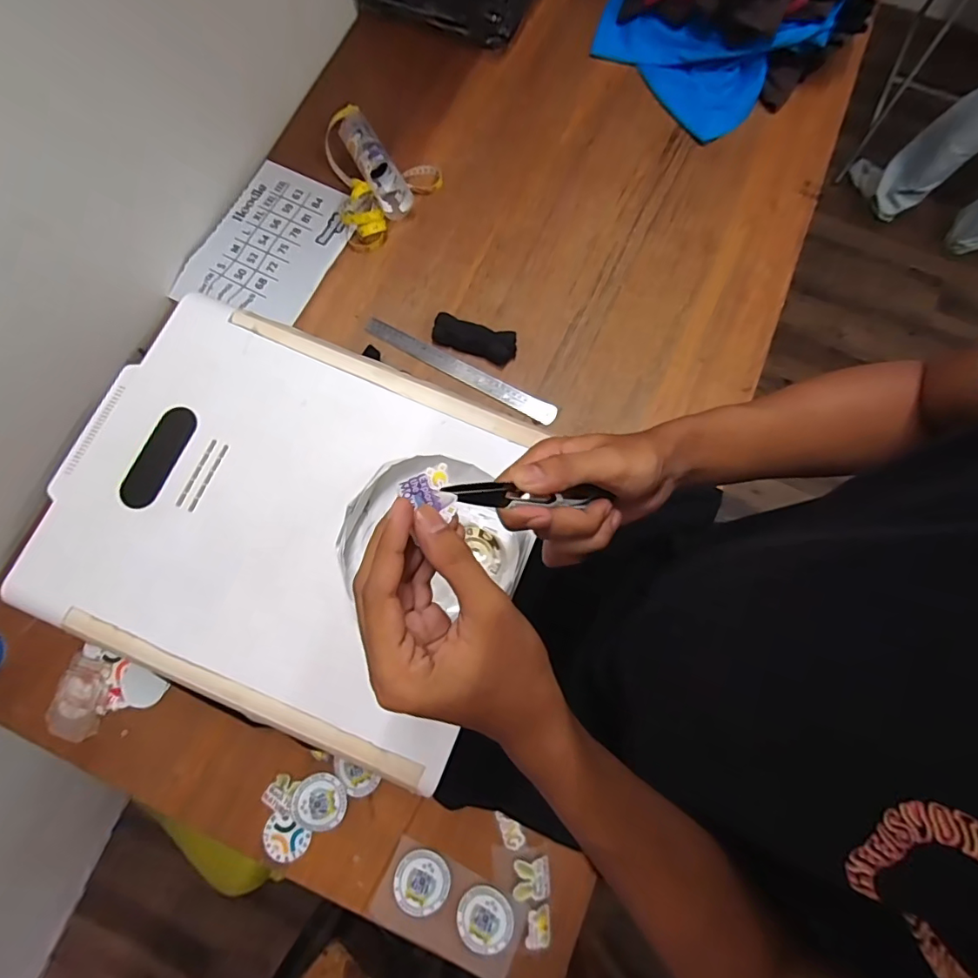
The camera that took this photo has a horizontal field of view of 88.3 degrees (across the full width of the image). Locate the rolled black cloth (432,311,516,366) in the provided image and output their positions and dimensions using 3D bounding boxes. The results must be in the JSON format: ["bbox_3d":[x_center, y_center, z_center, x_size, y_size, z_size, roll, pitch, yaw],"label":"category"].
[{"bbox_3d":[-0.021,-0.230,0.770,0.125,0.029,0.046,15,77,3],"label":"rolled black cloth"}]

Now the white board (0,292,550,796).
[{"bbox_3d":[-0.220,0.026,0.556,0.486,0.026,0.394,22,78,5],"label":"white board"}]

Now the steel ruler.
[{"bbox_3d":[-0.044,-0.183,0.771,0.319,0.008,0.033,29,84,6],"label":"steel ruler"}]

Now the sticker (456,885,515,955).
[{"bbox_3d":[-0.005,0.508,0.595,0.065,0.004,0.067,-3,73,10],"label":"sticker"}]

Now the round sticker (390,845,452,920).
[{"bbox_3d":[-0.081,0.476,0.610,0.066,0.006,0.069,0,74,1],"label":"round sticker"}]

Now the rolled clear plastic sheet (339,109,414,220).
[{"bbox_3d":[-0.192,-0.537,0.825,0.056,0.054,0.208,-30,79,-7],"label":"rolled clear plastic sheet"}]

